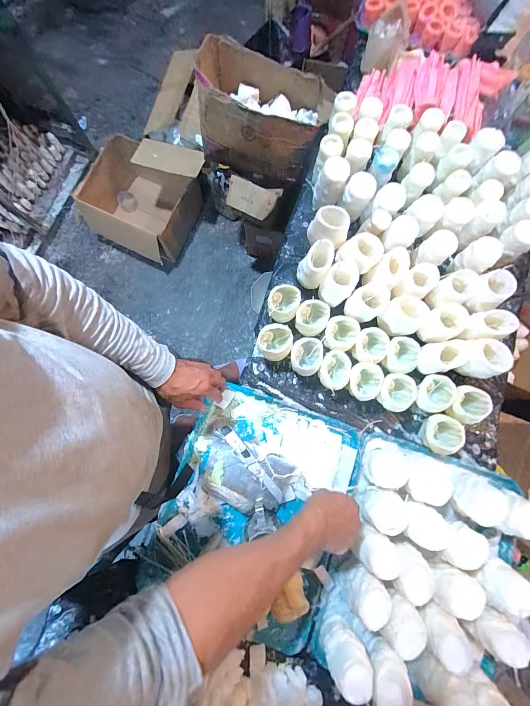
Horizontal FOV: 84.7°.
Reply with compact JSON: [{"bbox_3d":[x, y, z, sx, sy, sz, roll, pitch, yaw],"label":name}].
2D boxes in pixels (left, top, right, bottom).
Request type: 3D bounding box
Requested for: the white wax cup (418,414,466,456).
[{"bbox_3d":[0.370,0.172,0.618,0.062,0.065,0.078,12,80,1],"label":"white wax cup"}]

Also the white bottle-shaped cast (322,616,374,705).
[{"bbox_3d":[0.143,0.536,0.513,0.067,0.088,0.070,0,80,-1],"label":"white bottle-shaped cast"}]

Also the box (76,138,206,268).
[{"bbox_3d":[-0.560,-0.707,1.356,0.462,0.316,0.436,24,80,3],"label":"box"}]

